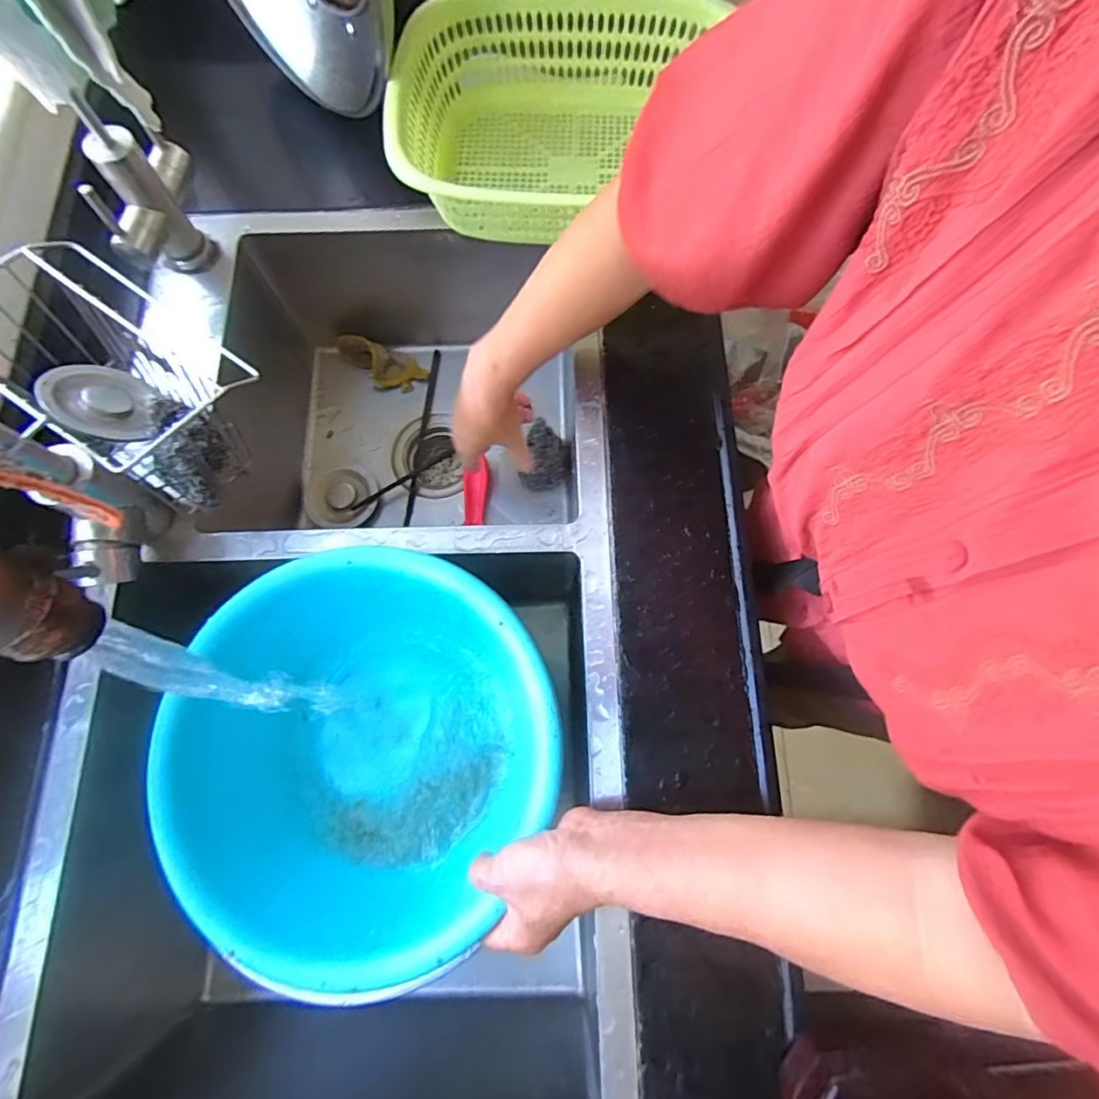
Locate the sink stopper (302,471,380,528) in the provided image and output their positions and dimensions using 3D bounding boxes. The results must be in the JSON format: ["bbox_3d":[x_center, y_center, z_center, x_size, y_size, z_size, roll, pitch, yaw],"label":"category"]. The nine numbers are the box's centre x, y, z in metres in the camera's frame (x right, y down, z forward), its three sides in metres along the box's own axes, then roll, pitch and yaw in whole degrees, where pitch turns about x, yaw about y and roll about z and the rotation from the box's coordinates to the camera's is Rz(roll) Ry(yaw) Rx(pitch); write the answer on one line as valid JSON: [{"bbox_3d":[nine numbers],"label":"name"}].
[{"bbox_3d":[-0.244,-0.057,0.649,0.087,0.020,0.070,0,74,0],"label":"sink stopper"}]

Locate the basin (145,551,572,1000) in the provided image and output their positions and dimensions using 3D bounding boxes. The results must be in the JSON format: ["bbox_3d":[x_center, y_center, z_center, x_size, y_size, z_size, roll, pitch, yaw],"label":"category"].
[{"bbox_3d":[-0.144,0.156,0.449,0.270,0.122,0.287,0,74,0],"label":"basin"}]

